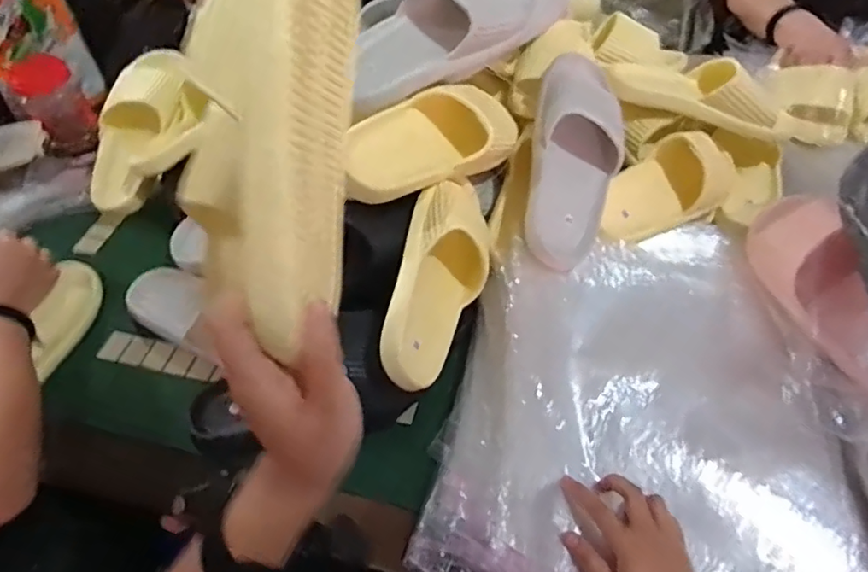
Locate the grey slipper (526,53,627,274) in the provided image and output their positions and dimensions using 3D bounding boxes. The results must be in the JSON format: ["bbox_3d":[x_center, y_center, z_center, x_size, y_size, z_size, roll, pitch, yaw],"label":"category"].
[{"bbox_3d":[0.159,-0.139,0.655,0.101,0.060,0.250,10,81,-11],"label":"grey slipper"}]

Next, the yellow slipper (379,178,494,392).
[{"bbox_3d":[0.007,-0.011,0.604,0.085,0.080,0.243,13,71,14],"label":"yellow slipper"}]

